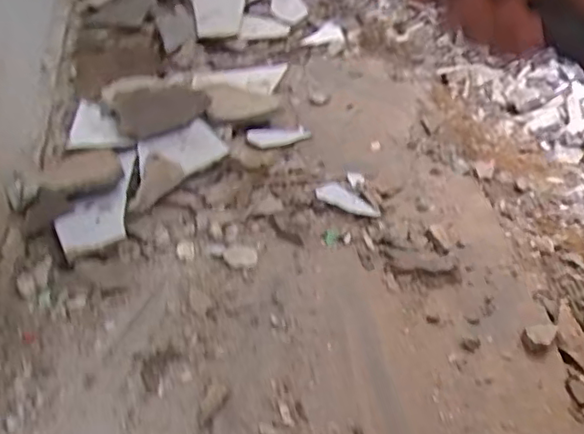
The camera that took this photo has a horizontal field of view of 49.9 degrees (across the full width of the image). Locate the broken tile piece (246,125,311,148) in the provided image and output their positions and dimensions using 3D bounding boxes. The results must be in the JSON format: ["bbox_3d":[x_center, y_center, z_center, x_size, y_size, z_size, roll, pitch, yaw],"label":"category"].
[{"bbox_3d":[-0.018,-0.119,0.912,0.090,0.019,0.029,-6,40,-9],"label":"broken tile piece"}]

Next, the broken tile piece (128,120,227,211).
[{"bbox_3d":[-0.176,-0.081,0.890,0.162,0.010,0.093,-36,64,-21],"label":"broken tile piece"}]

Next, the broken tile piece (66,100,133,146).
[{"bbox_3d":[-0.317,-0.136,0.978,0.075,0.009,0.164,-33,45,-16],"label":"broken tile piece"}]

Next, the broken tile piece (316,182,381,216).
[{"bbox_3d":[0.074,-0.021,0.826,0.086,0.008,0.030,26,78,11],"label":"broken tile piece"}]

